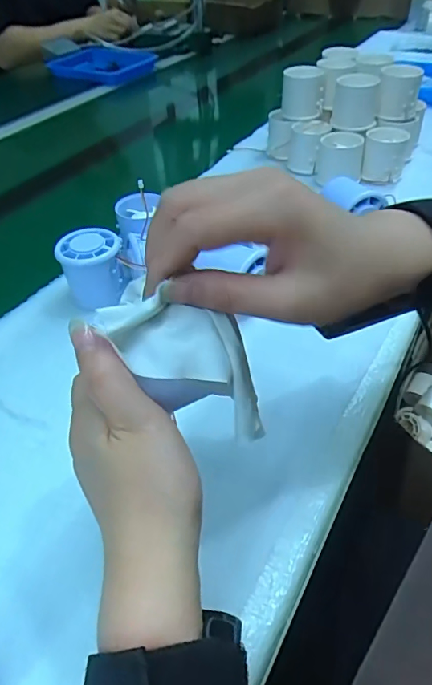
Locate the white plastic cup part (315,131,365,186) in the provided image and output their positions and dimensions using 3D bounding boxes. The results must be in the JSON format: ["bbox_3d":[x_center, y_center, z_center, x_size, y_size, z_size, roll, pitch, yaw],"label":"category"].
[{"bbox_3d":[0.155,-0.231,0.586,0.049,0.054,0.043,-7,44,-3],"label":"white plastic cup part"}]

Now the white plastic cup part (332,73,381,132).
[{"bbox_3d":[0.177,-0.302,0.585,0.053,0.055,0.052,8,45,12],"label":"white plastic cup part"}]

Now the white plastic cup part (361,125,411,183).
[{"bbox_3d":[0.213,-0.238,0.584,0.050,0.049,0.060,13,46,16],"label":"white plastic cup part"}]

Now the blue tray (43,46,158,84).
[{"bbox_3d":[-0.257,-0.637,1.068,0.201,0.030,0.175,18,47,19],"label":"blue tray"}]

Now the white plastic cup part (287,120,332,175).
[{"bbox_3d":[0.121,-0.258,0.613,0.049,0.049,0.055,13,46,16],"label":"white plastic cup part"}]

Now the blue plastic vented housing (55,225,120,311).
[{"bbox_3d":[-0.112,-0.065,0.424,0.056,0.057,0.057,-11,45,-10],"label":"blue plastic vented housing"}]

